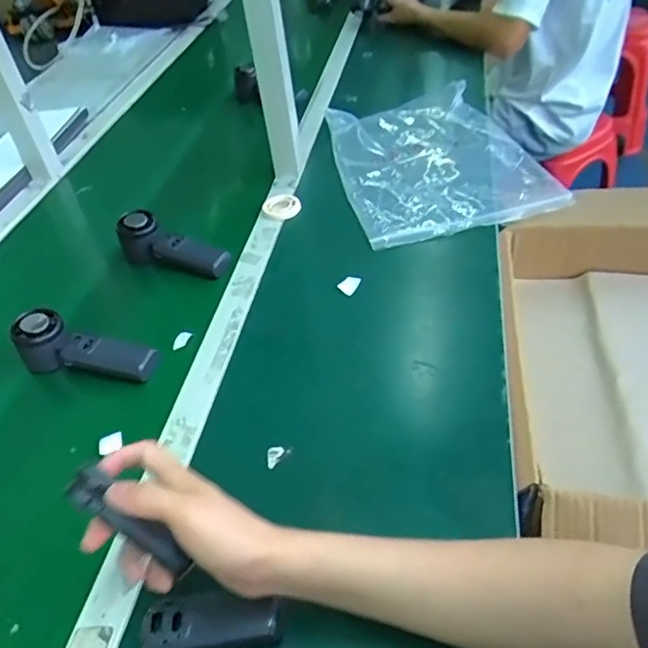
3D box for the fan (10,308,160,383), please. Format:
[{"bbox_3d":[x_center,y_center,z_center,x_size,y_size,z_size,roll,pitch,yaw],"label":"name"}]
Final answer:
[{"bbox_3d":[-0.261,0.024,0.658,0.162,0.060,0.056,5,44,14],"label":"fan"}]

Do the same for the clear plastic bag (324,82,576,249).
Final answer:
[{"bbox_3d":[0.163,-0.279,0.944,0.296,0.052,0.410,-14,43,-6],"label":"clear plastic bag"}]

